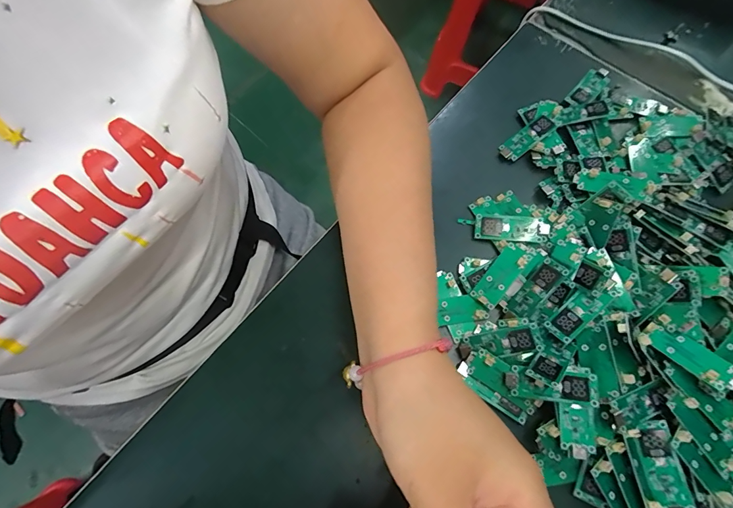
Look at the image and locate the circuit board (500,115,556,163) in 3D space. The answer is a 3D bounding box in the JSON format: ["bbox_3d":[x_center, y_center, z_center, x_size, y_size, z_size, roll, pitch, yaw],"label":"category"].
[{"bbox_3d":[0.130,-0.095,0.311,0.046,0.008,0.019,-37,72,4],"label":"circuit board"}]

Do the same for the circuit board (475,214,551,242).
[{"bbox_3d":[0.107,-0.020,0.282,0.050,0.006,0.019,7,70,5],"label":"circuit board"}]

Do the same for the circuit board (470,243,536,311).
[{"bbox_3d":[0.096,0.014,0.268,0.018,0.008,0.052,40,89,15],"label":"circuit board"}]

